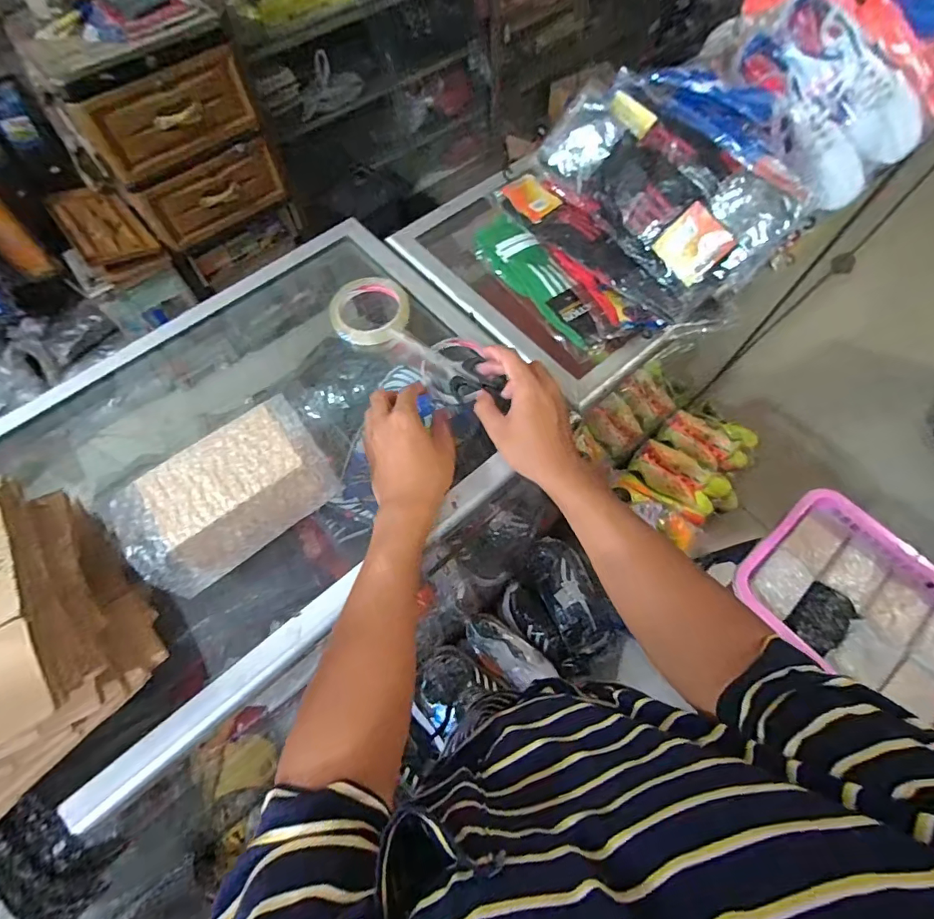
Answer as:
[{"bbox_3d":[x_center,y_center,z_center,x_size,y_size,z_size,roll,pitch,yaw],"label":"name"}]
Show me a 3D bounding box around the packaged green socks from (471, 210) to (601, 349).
[{"bbox_3d":[0.092,-0.235,0.614,0.072,0.038,0.232,-34,68,-14],"label":"packaged green socks"}]

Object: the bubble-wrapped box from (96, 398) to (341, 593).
[{"bbox_3d":[-0.217,0.030,0.441,0.170,0.068,0.093,-36,69,-15],"label":"bubble-wrapped box"}]

